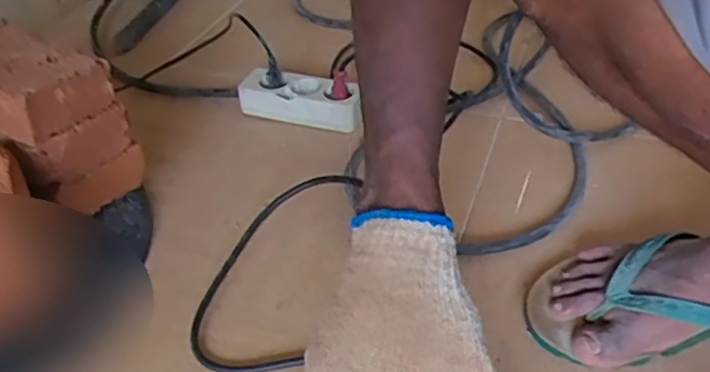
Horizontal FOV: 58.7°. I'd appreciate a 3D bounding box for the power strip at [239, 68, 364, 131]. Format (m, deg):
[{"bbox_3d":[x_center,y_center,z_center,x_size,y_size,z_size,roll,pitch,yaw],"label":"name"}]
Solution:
[{"bbox_3d":[-0.066,-0.108,0.803,0.157,0.048,0.057,9,41,16],"label":"power strip"}]

